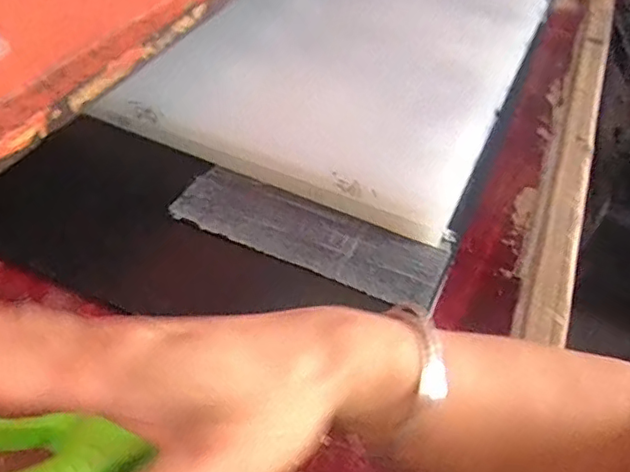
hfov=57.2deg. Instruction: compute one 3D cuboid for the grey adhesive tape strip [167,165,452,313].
[{"bbox_3d":[-0.006,-0.003,0.505,0.234,0.009,0.079,19,46,12],"label":"grey adhesive tape strip"}]

